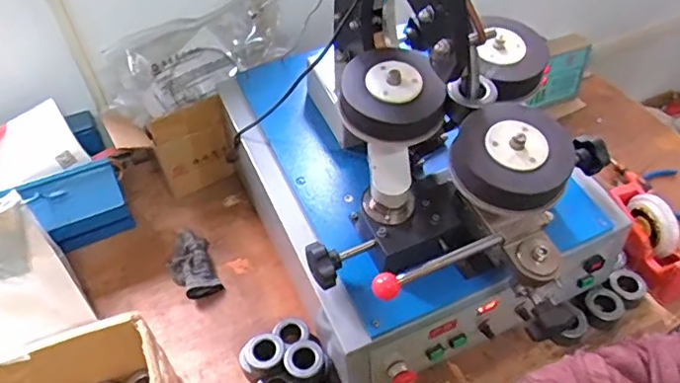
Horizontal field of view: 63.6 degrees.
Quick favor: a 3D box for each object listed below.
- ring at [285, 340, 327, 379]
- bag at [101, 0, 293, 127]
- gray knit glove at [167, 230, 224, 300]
[{"bbox_3d":[-0.053,0.262,0.852,0.064,0.030,0.060,-1,47,1],"label":"ring"},{"bbox_3d":[-0.280,-0.281,1.073,0.367,0.132,0.138,-35,55,-26],"label":"bag"},{"bbox_3d":[-0.277,0.137,1.031,0.085,0.043,0.139,-22,50,-17],"label":"gray knit glove"}]

